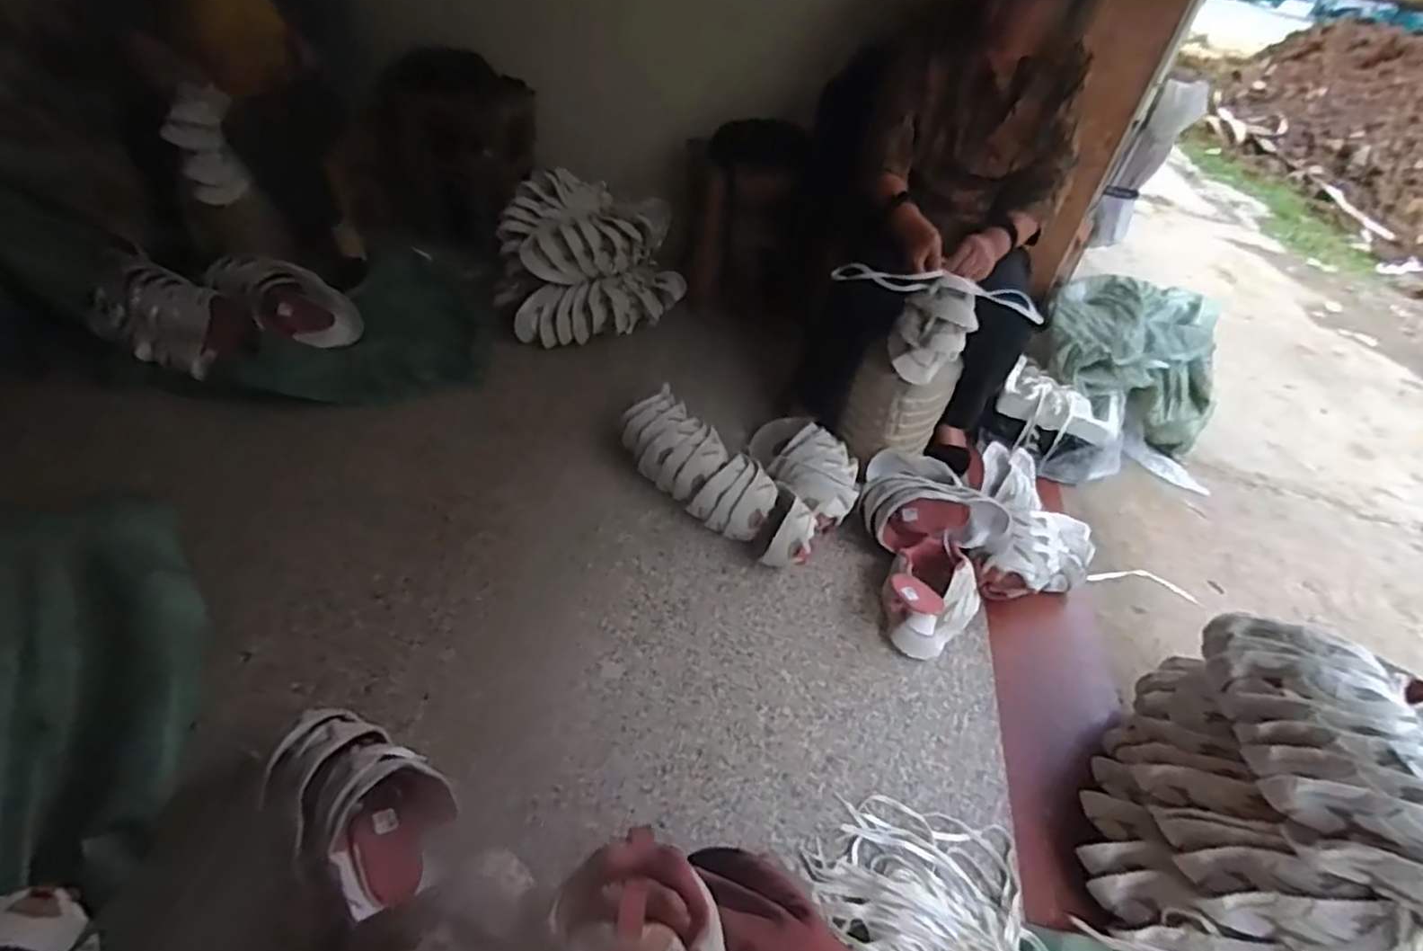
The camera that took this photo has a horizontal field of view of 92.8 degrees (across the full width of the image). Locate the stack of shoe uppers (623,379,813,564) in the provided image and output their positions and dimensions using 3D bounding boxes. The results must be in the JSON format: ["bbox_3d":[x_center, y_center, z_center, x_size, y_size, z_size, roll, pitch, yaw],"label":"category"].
[{"bbox_3d":[0.004,0.008,1.336,0.149,0.126,0.490,-29,55,-36],"label":"stack of shoe uppers"}]

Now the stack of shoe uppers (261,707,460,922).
[{"bbox_3d":[-0.439,0.406,0.835,0.216,0.130,0.157,25,43,16],"label":"stack of shoe uppers"}]

